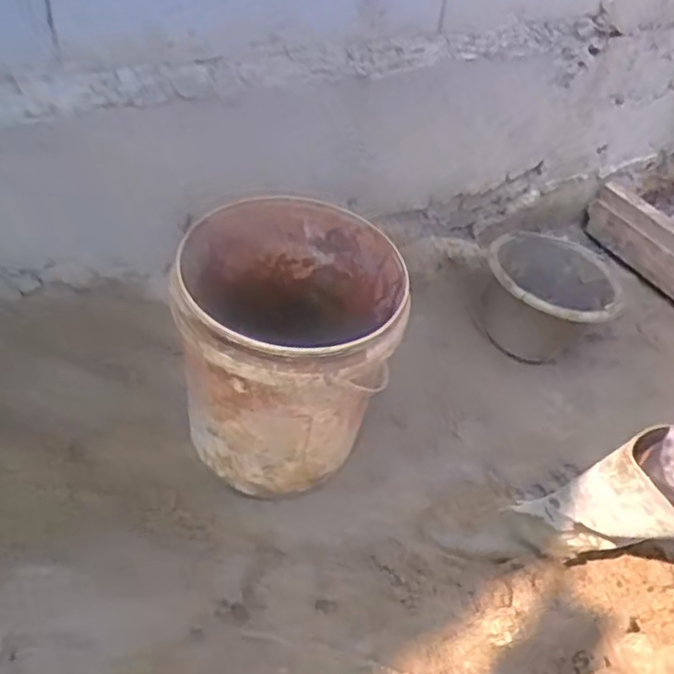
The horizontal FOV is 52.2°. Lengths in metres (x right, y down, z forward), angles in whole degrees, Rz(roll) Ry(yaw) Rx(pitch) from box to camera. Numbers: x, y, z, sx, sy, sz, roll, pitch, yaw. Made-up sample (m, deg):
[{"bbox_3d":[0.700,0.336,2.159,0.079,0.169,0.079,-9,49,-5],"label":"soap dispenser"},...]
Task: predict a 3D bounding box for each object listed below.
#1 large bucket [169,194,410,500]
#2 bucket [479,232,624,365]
[{"bbox_3d":[-0.067,0.031,1.003,0.292,0.361,0.297,3,43,-3],"label":"large bucket"},{"bbox_3d":[0.402,-0.062,1.321,0.245,0.176,0.206,14,45,11],"label":"bucket"}]

